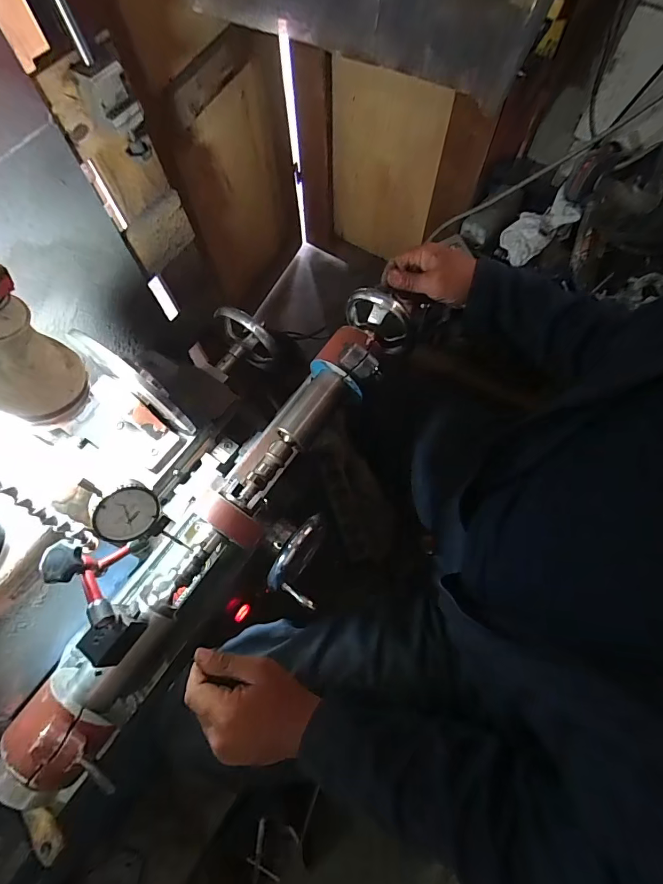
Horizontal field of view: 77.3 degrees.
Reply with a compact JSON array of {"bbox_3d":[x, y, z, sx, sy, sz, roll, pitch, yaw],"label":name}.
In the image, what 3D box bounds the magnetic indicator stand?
[{"bbox_3d":[-0.222,0.147,0.389,0.071,0.079,0.111,4,68,3],"label":"magnetic indicator stand"}]

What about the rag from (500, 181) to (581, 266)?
[{"bbox_3d":[0.415,-0.434,0.843,0.159,0.044,0.096,-37,71,3],"label":"rag"}]

